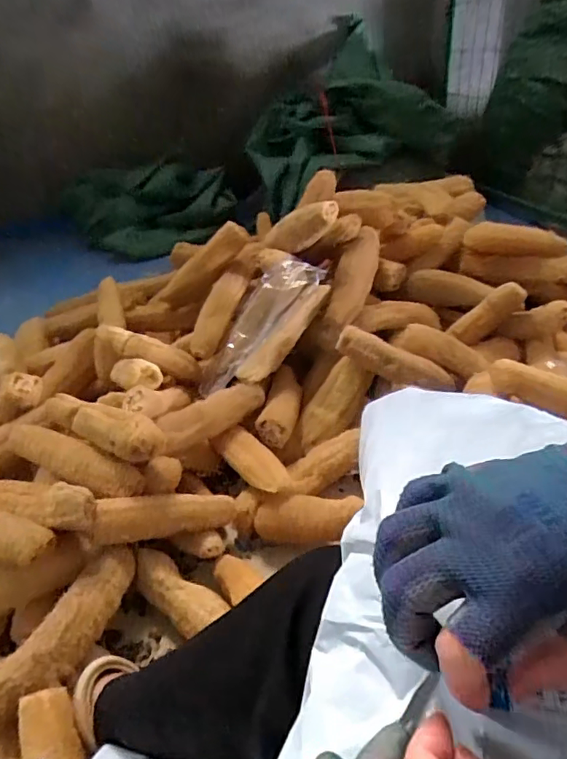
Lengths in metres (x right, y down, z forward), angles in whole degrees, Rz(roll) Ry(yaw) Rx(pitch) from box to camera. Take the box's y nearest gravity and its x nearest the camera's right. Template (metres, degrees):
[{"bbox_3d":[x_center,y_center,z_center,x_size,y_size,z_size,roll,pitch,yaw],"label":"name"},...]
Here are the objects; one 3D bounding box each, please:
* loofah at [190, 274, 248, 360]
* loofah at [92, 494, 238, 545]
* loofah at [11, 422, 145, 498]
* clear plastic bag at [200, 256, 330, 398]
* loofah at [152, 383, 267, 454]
[{"bbox_3d":[-0.130,-0.145,1.078,0.051,0.059,0.225,9,59,20],"label":"loofah"},{"bbox_3d":[-0.175,0.203,0.779,0.220,0.051,0.051,3,27,-33],"label":"loofah"},{"bbox_3d":[-0.327,0.123,0.809,0.236,0.052,0.066,15,39,27],"label":"loofah"},{"bbox_3d":[-0.038,-0.091,1.023,0.138,0.087,0.325,32,82,41],"label":"clear plastic bag"},{"bbox_3d":[-0.126,0.061,0.930,0.207,0.055,0.054,-28,40,-30],"label":"loofah"}]

